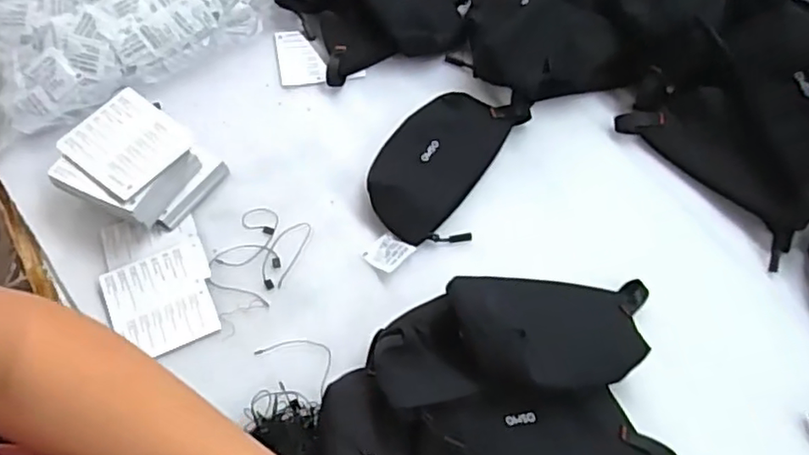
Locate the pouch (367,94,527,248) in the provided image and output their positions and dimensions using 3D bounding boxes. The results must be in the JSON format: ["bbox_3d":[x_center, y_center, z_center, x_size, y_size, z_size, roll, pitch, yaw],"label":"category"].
[{"bbox_3d":[0.040,-0.070,0.666,0.119,0.030,0.194,21,61,10],"label":"pouch"}]

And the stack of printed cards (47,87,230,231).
[{"bbox_3d":[-0.268,-0.060,0.626,0.124,0.063,0.120,30,63,14],"label":"stack of printed cards"}]

